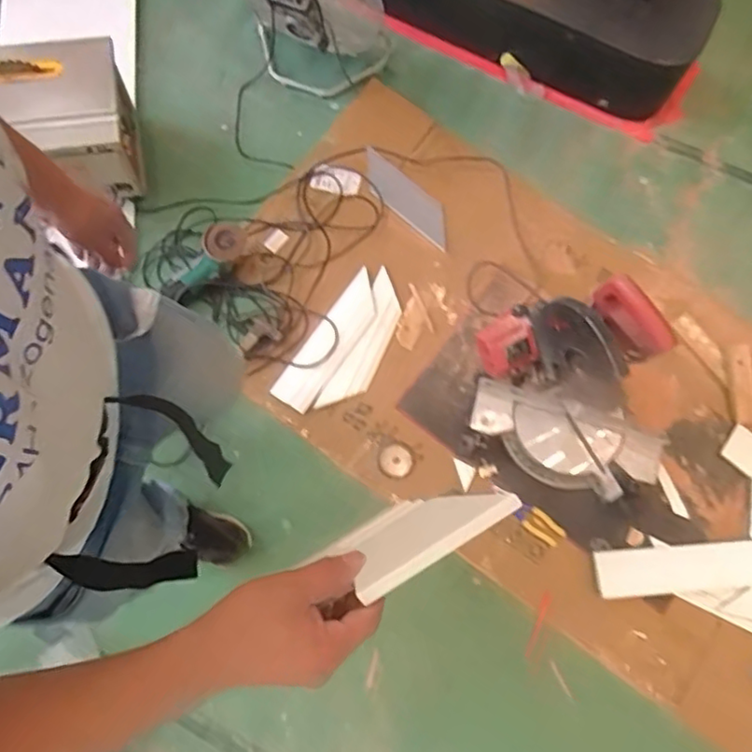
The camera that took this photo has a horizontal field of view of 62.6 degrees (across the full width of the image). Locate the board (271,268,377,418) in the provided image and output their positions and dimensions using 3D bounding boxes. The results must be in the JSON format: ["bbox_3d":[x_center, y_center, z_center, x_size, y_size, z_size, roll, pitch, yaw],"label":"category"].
[{"bbox_3d":[-0.115,-0.090,1.590,0.107,0.011,0.390,34,76,8],"label":"board"}]

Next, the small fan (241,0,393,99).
[{"bbox_3d":[-0.189,-0.973,1.657,0.423,0.408,0.219,11,74,2],"label":"small fan"}]

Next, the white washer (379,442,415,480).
[{"bbox_3d":[0.050,0.207,1.516,0.082,0.009,0.084,0,74,-1],"label":"white washer"}]

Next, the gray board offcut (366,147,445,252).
[{"bbox_3d":[0.084,-0.494,1.725,0.332,0.010,0.111,40,76,6],"label":"gray board offcut"}]

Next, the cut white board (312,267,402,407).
[{"bbox_3d":[-0.023,-0.086,1.601,0.101,0.020,0.388,24,75,5],"label":"cut white board"}]

